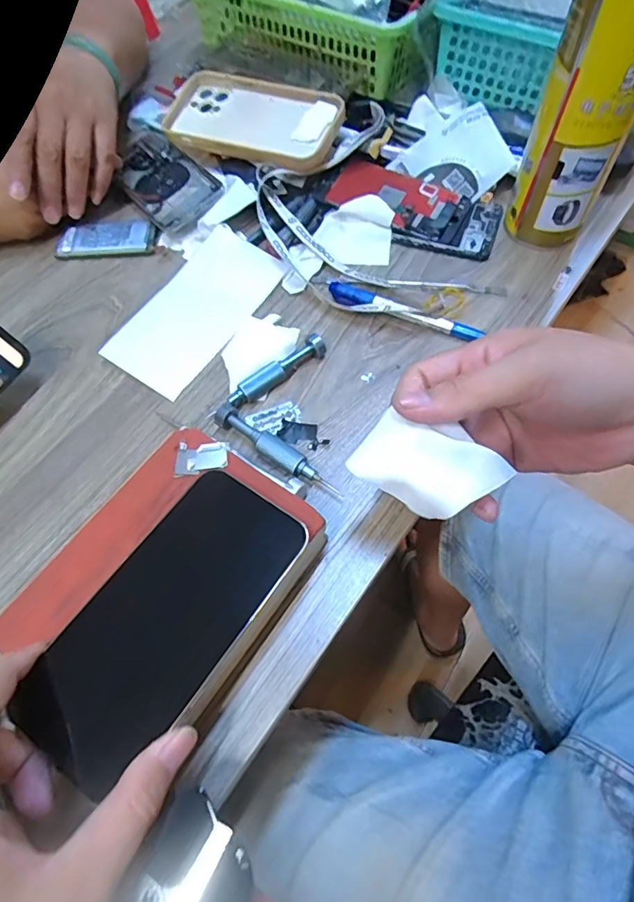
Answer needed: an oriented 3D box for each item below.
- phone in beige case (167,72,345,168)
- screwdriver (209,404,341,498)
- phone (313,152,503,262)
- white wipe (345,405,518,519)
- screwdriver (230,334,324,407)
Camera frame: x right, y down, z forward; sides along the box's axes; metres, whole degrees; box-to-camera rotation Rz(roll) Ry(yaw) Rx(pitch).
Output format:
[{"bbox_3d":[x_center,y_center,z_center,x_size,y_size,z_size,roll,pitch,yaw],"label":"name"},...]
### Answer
[{"bbox_3d":[-0.061,-0.309,0.465,0.167,0.015,0.087,20,76,16],"label":"phone in beige case"},{"bbox_3d":[-0.028,0.000,0.342,0.101,0.010,0.016,34,70,18],"label":"screwdriver"},{"bbox_3d":[0.082,-0.222,0.443,0.164,0.007,0.074,28,68,16],"label":"phone"},{"bbox_3d":[0.059,0.007,0.260,0.069,0.020,0.049,34,72,14],"label":"white wipe"},{"bbox_3d":[-0.031,-0.060,0.369,0.081,0.011,0.016,-35,67,-13],"label":"screwdriver"}]

